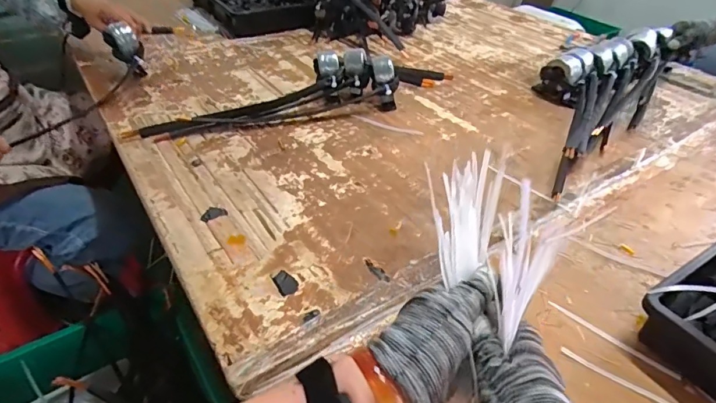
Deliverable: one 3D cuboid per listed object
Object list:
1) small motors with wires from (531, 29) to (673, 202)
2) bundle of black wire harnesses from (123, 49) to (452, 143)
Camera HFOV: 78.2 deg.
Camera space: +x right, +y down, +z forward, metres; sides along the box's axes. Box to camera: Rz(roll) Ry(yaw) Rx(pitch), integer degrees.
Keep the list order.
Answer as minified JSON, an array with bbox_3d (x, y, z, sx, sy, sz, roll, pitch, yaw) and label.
[{"bbox_3d":[0.453,-0.214,0.847,0.204,0.084,0.648,28,45,26],"label":"small motors with wires"},{"bbox_3d":[-0.088,-0.202,0.791,0.606,0.079,0.096,-12,42,-18],"label":"bundle of black wire harnesses"}]

